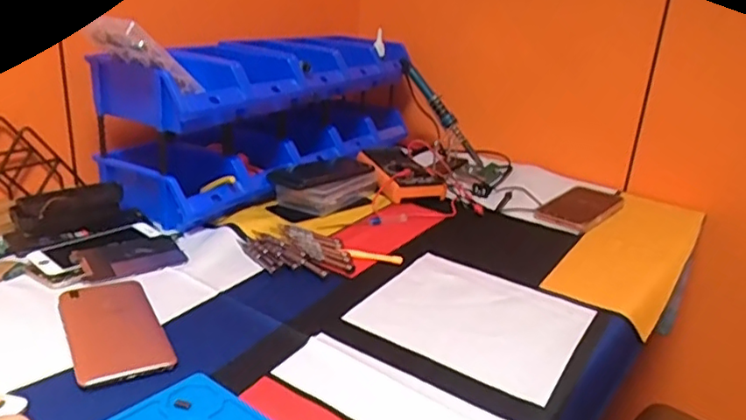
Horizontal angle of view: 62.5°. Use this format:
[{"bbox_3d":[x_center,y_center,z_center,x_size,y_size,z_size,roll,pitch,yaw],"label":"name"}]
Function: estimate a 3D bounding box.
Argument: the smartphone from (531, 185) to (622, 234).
[{"bbox_3d":[0.309,-0.006,0.900,0.083,0.017,0.172,21,29,36],"label":"smartphone"}]

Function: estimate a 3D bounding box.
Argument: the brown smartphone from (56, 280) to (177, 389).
[{"bbox_3d":[-0.227,0.102,0.540,0.075,0.008,0.148,-9,25,-31],"label":"brown smartphone"}]

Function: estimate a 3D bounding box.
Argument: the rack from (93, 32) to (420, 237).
[{"bbox_3d":[-0.156,-0.160,0.967,0.202,0.191,0.556,16,24,27],"label":"rack"}]

